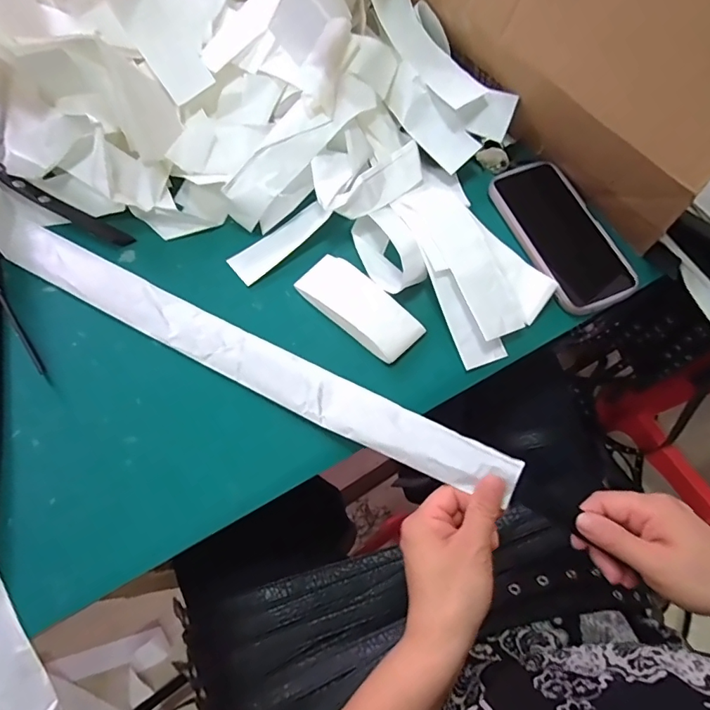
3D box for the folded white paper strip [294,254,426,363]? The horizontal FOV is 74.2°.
[{"bbox_3d":[0.004,-0.046,0.435,0.119,0.018,0.053,41,72,14],"label":"folded white paper strip"}]

